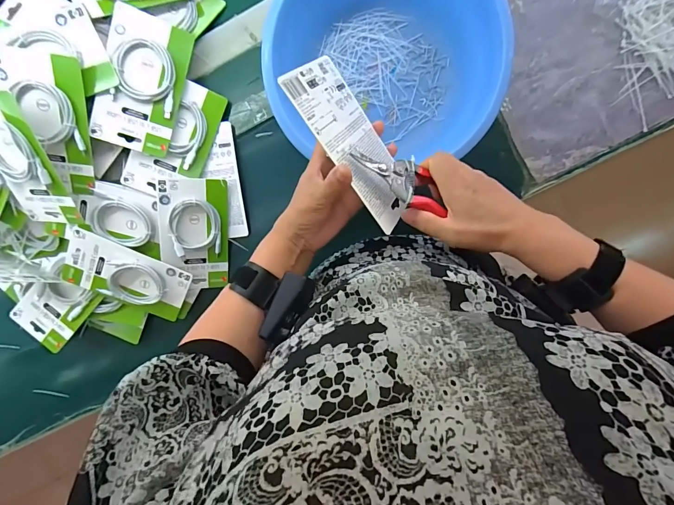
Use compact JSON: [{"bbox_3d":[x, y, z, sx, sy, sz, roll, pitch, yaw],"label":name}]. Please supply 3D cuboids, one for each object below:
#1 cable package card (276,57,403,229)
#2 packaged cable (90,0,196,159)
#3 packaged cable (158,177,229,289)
[{"bbox_3d":[0.022,-0.116,0.383,0.010,0.097,0.178,-23,112,43],"label":"cable package card"},{"bbox_3d":[-0.274,-0.239,0.519,0.100,0.015,0.182,14,97,-25],"label":"packaged cable"},{"bbox_3d":[-0.222,-0.025,0.577,0.099,0.019,0.178,-4,106,-31],"label":"packaged cable"}]

